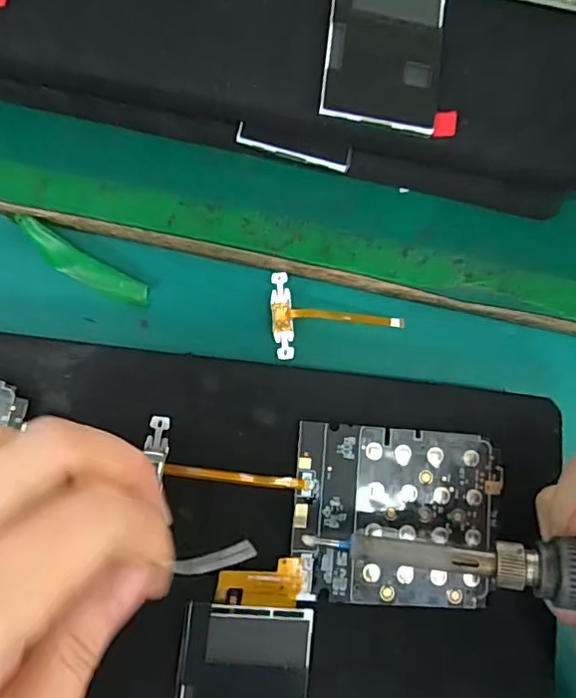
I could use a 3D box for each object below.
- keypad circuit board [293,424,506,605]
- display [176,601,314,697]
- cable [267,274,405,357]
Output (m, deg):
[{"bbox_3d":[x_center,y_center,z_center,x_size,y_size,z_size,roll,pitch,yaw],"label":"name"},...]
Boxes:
[{"bbox_3d":[0.041,0.060,0.204,0.071,0.006,0.061,6,80,-8],"label":"keypad circuit board"},{"bbox_3d":[-0.015,0.118,0.189,0.043,0.004,0.058,7,80,-7],"label":"display"},{"bbox_3d":[0.021,-0.015,0.236,0.056,0.007,0.035,-3,82,-9],"label":"cable"}]

